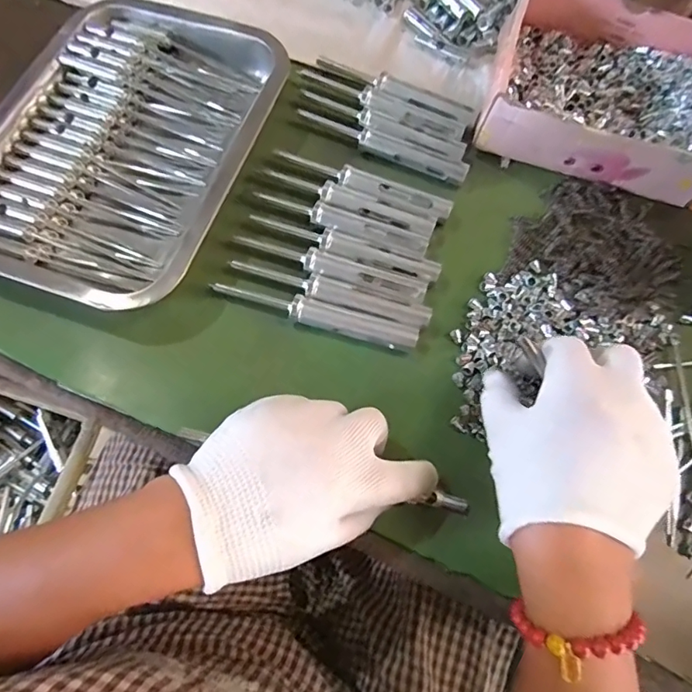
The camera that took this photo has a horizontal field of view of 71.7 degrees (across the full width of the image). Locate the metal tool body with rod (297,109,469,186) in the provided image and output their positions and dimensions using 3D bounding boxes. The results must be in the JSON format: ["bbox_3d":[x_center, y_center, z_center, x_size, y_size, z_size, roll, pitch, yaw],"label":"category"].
[{"bbox_3d":[0.029,-0.159,0.381,0.139,0.012,0.016,20,71,5],"label":"metal tool body with rod"}]

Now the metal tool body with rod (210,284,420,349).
[{"bbox_3d":[-0.020,-0.022,0.328,0.139,0.013,0.015,15,71,4],"label":"metal tool body with rod"}]

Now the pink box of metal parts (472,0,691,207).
[{"bbox_3d":[0.205,-0.202,0.372,0.178,0.046,0.142,19,71,5],"label":"pink box of metal parts"}]

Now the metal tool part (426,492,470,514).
[{"bbox_3d":[0.063,0.096,0.294,0.024,0.006,0.009,15,73,1],"label":"metal tool part"}]

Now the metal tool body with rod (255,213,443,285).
[{"bbox_3d":[-0.002,-0.072,0.351,0.142,0.016,0.020,19,71,5],"label":"metal tool body with rod"}]

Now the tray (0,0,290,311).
[{"bbox_3d":[-0.165,-0.152,0.362,0.187,0.035,0.255,19,71,5],"label":"tray"}]

